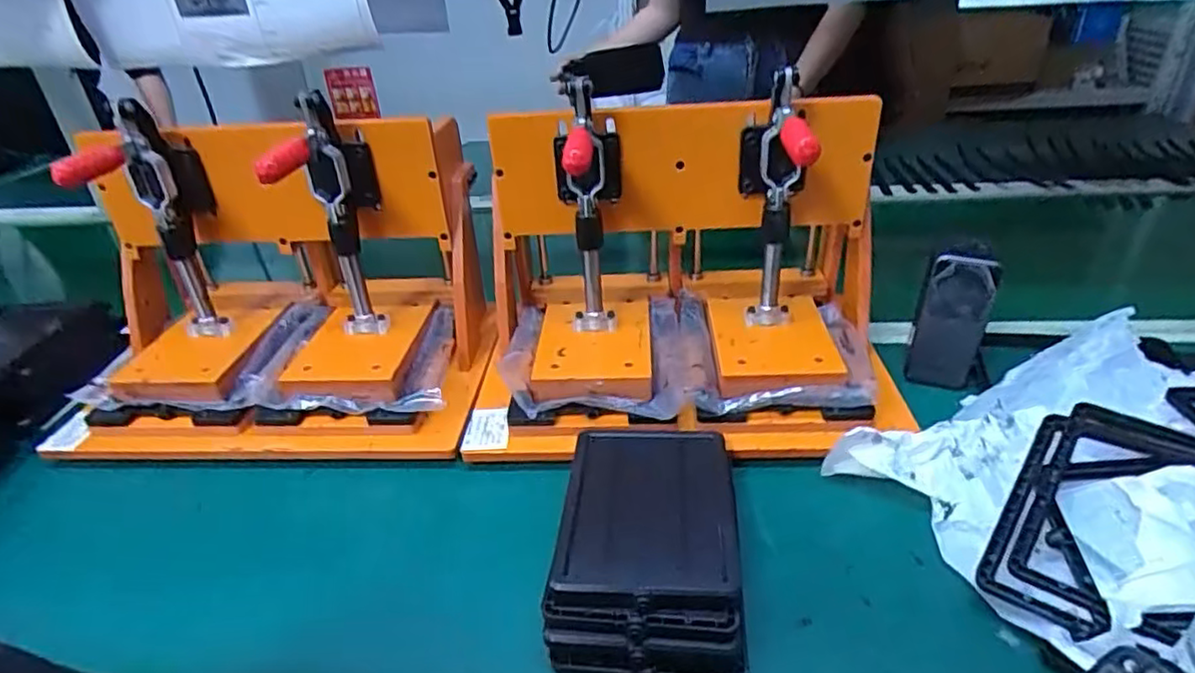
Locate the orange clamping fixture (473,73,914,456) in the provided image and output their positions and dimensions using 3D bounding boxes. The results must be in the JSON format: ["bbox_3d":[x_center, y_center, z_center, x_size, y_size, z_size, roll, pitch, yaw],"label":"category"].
[{"bbox_3d":[0.066,-0.067,0.580,0.365,0.241,0.236,-2,31,3],"label":"orange clamping fixture"}]

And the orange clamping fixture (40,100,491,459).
[{"bbox_3d":[-0.299,-0.058,0.609,0.371,0.245,0.233,-2,31,3],"label":"orange clamping fixture"}]

